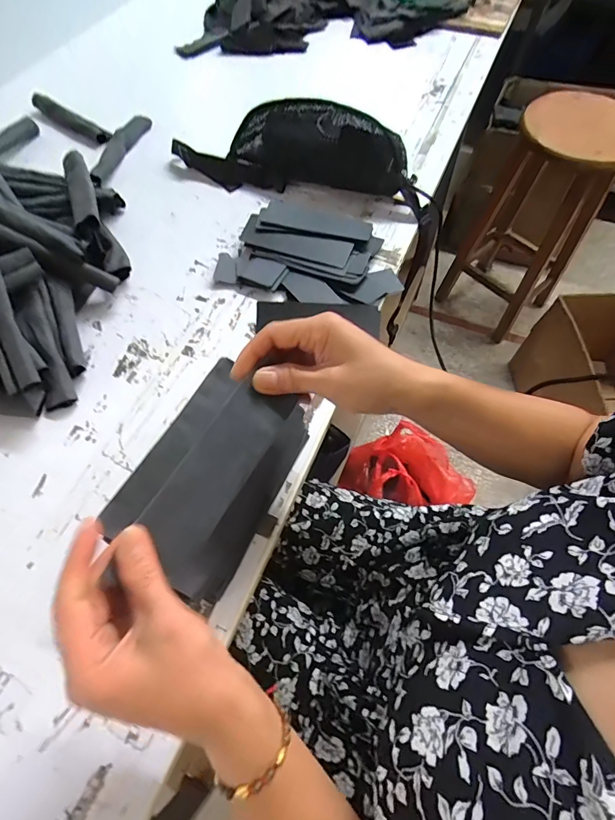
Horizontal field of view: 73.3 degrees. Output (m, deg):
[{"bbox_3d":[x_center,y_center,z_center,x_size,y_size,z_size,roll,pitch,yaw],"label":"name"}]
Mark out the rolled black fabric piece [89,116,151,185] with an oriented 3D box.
[{"bbox_3d":[-0.313,-0.432,0.685,0.035,0.024,0.179,13,62,9],"label":"rolled black fabric piece"}]

